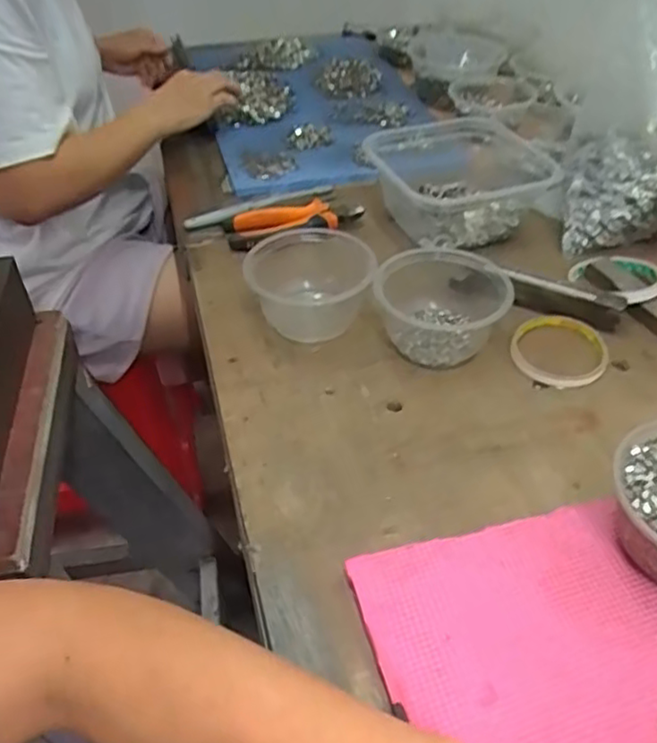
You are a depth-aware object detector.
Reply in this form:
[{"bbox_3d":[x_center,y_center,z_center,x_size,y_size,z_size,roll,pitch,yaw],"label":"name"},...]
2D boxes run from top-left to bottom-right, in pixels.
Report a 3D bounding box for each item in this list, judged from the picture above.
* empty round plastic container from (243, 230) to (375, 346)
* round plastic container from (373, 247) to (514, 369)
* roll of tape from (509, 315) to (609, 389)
[{"bbox_3d":[-0.017,-0.083,0.619,0.111,0.060,0.111,0,43,0],"label":"empty round plastic container"},{"bbox_3d":[0.099,-0.066,0.603,0.109,0.055,0.123,3,43,3],"label":"round plastic container"},{"bbox_3d":[0.204,-0.019,0.600,0.082,0.010,0.090,0,43,0],"label":"roll of tape"}]

